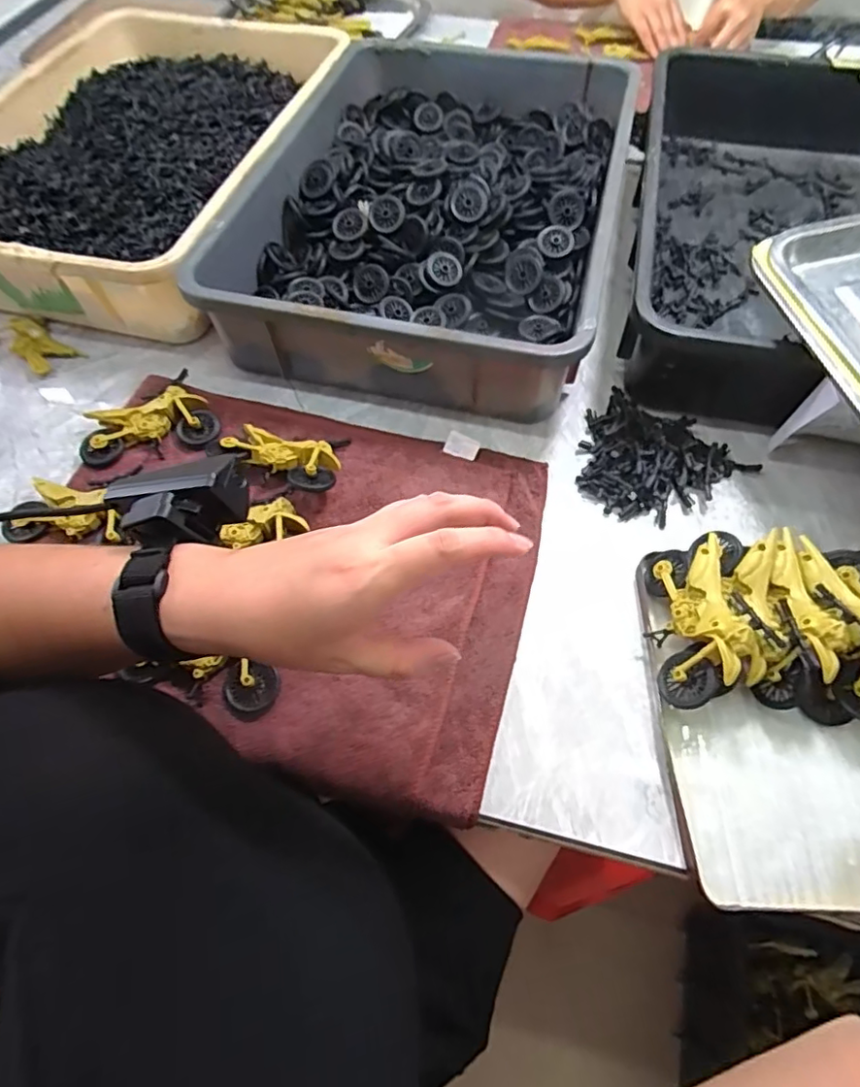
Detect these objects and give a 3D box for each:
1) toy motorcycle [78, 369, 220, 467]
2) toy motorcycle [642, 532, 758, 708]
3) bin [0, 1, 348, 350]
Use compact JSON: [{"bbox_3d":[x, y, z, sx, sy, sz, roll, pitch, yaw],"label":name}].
[{"bbox_3d":[-0.254,-0.104,0.512,0.112,0.028,0.078,-25,62,-12],"label":"toy motorcycle"},{"bbox_3d":[0.185,0.051,0.399,0.029,0.065,0.117,26,46,-26],"label":"toy motorcycle"},{"bbox_3d":[-0.339,-0.455,0.677,0.366,0.101,0.511,12,61,9],"label":"bin"}]

